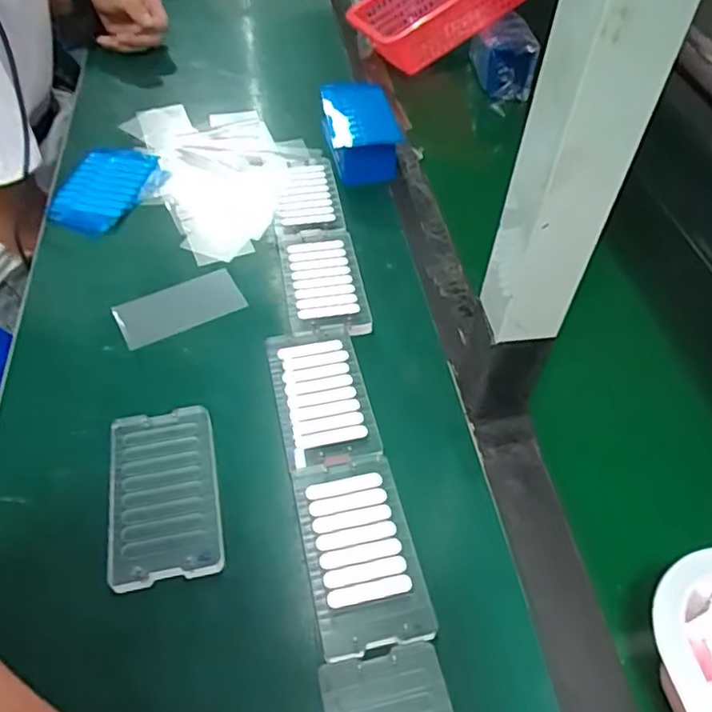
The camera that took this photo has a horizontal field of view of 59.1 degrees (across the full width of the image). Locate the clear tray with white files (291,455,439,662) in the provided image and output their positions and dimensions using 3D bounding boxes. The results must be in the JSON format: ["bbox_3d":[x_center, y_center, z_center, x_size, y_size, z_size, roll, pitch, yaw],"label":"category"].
[{"bbox_3d":[0.002,0.120,0.394,0.067,0.007,0.120,-9,51,-10],"label":"clear tray with white files"}]

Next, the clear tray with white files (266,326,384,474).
[{"bbox_3d":[-0.026,0.028,0.470,0.067,0.006,0.121,-9,51,-9],"label":"clear tray with white files"}]

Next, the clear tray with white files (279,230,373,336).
[{"bbox_3d":[-0.028,-0.065,0.547,0.065,0.010,0.118,-7,51,-8],"label":"clear tray with white files"}]

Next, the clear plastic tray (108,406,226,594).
[{"bbox_3d":[-0.128,0.089,0.417,0.068,0.013,0.121,-9,51,-10],"label":"clear plastic tray"}]

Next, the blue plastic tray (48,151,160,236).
[{"bbox_3d":[-0.256,-0.170,0.634,0.086,0.012,0.125,7,50,4],"label":"blue plastic tray"}]

